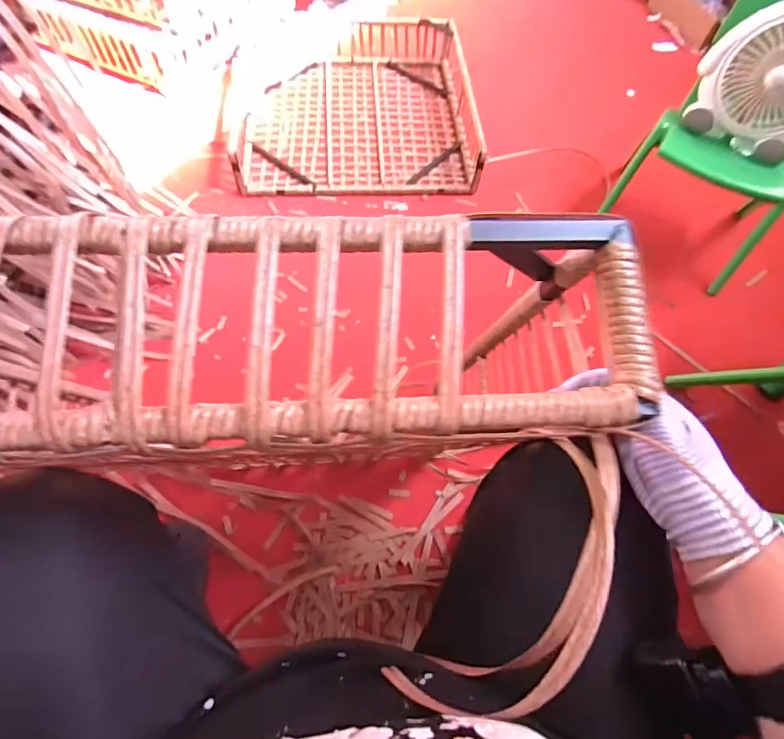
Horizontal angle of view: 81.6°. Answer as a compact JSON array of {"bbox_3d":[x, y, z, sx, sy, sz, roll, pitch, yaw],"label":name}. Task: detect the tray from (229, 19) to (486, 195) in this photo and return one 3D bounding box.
[{"bbox_3d":[-0.106,-0.830,1.355,0.676,0.144,0.738,0,62,-3],"label":"tray"}]

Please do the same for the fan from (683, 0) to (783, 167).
[{"bbox_3d":[0.742,-0.570,0.865,0.260,0.266,0.090,37,66,15],"label":"fan"}]

